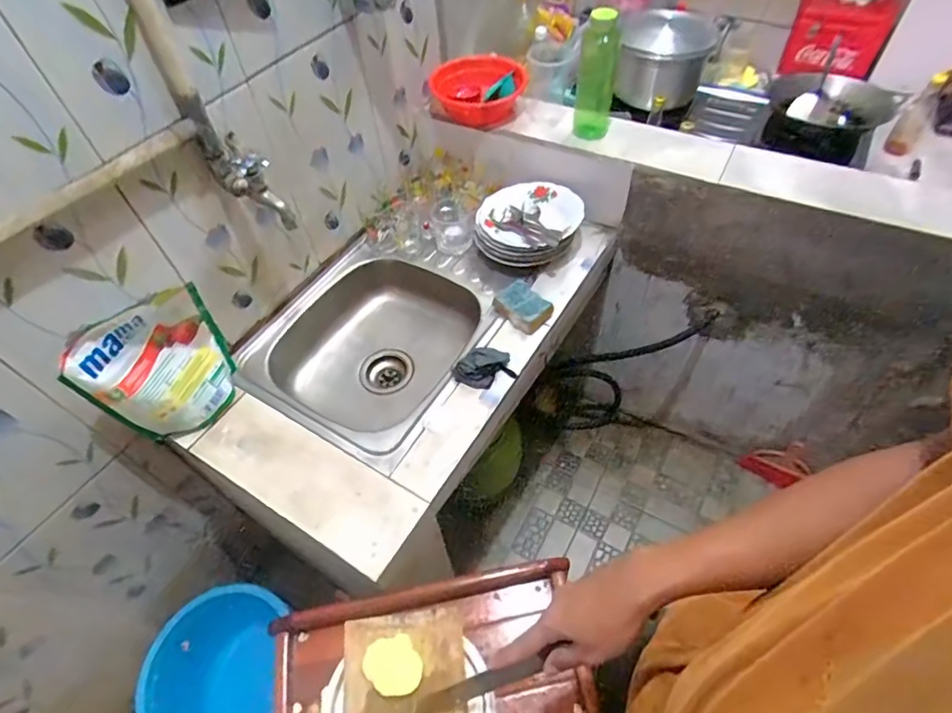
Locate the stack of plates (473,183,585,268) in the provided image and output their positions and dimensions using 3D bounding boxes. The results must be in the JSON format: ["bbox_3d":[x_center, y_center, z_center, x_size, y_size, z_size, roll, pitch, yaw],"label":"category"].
[{"bbox_3d":[0.105,-0.264,1.082,0.198,0.090,0.179,11,55,11],"label":"stack of plates"}]

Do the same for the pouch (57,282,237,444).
[{"bbox_3d":[-0.468,0.019,0.802,0.071,0.219,0.197,33,62,24],"label":"pouch"}]

